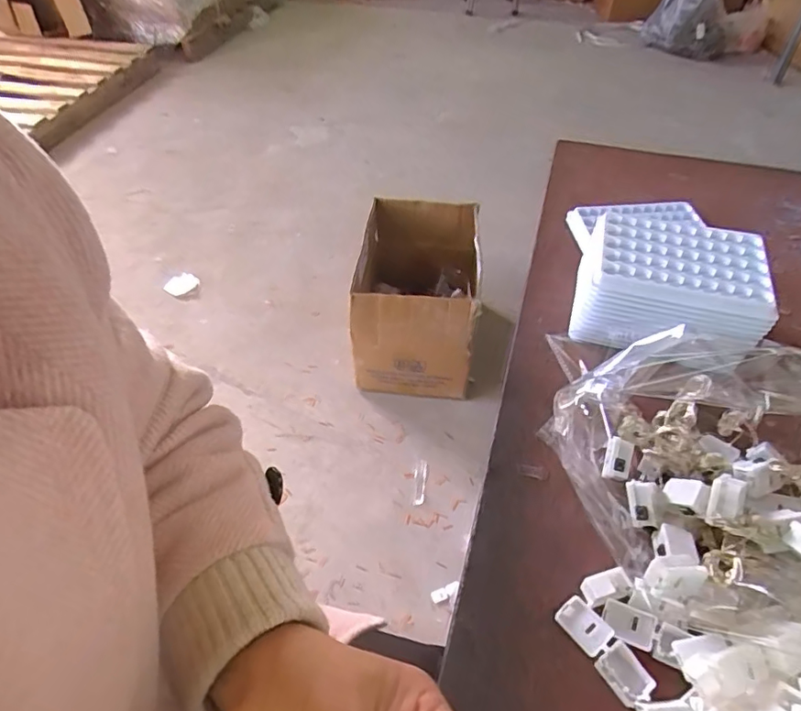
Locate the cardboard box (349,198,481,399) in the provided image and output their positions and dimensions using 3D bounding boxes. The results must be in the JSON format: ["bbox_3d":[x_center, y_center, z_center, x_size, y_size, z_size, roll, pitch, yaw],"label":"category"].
[{"bbox_3d":[0.041,-0.153,1.320,0.276,0.305,0.440,3,48,3],"label":"cardboard box"}]

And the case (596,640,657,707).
[{"bbox_3d":[0.120,0.170,0.284,0.019,0.008,0.026,-28,54,-22],"label":"case"}]

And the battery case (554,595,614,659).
[{"bbox_3d":[0.104,0.153,0.300,0.020,0.005,0.028,-33,56,-25],"label":"battery case"}]

